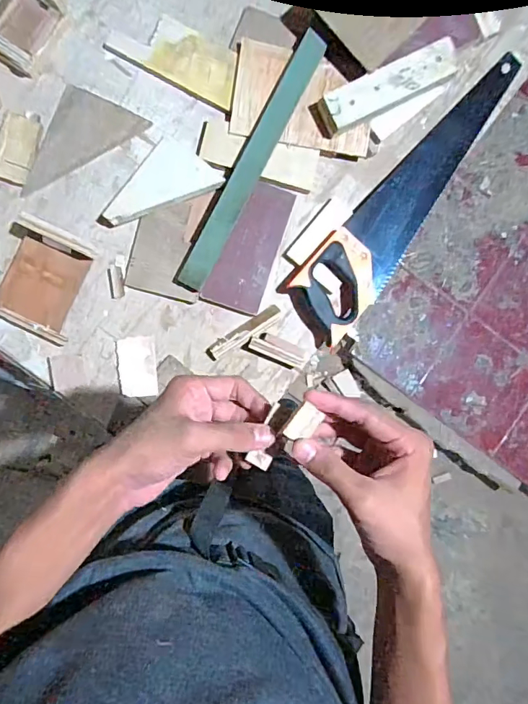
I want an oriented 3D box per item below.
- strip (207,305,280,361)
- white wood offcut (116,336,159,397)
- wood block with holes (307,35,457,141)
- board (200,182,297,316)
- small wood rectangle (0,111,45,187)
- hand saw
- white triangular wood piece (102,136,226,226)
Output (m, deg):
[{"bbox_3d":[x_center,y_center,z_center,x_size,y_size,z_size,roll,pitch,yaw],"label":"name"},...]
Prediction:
[{"bbox_3d":[-0.030,-0.029,0.685,0.124,0.021,0.025,-33,92,-2],"label":"strip"},{"bbox_3d":[-0.191,0.023,0.683,0.057,0.004,0.089,-5,91,-3],"label":"white wood offcut"},{"bbox_3d":[0.181,-0.385,0.657,0.222,0.036,0.061,-26,93,-2],"label":"wood block with holes"},{"bbox_3d":[-0.020,-0.156,0.672,0.084,0.006,0.189,19,92,-12],"label":"board"},{"bbox_3d":[-0.359,-0.293,0.651,0.055,0.009,0.095,16,90,-3],"label":"small wood rectangle"},{"bbox_3d":[0.244,-0.241,0.689,0.120,0.037,0.521,44,88,-3],"label":"hand saw"},{"bbox_3d":[-0.157,-0.255,0.658,0.171,0.019,0.091,-23,92,-2],"label":"white triangular wood piece"}]

